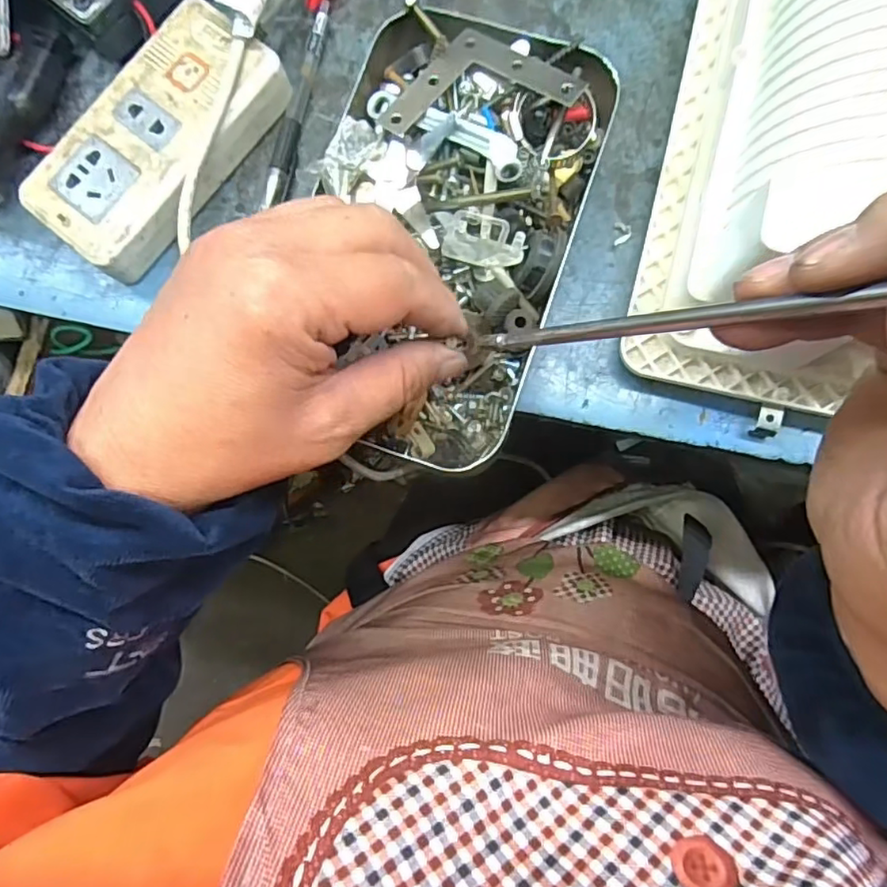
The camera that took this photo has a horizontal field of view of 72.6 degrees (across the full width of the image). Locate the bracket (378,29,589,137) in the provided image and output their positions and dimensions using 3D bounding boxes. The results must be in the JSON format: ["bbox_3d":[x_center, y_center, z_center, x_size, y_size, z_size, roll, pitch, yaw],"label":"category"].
[{"bbox_3d":[0.018,-0.153,0.273,0.067,0.005,0.065,36,82,14],"label":"bracket"}]

